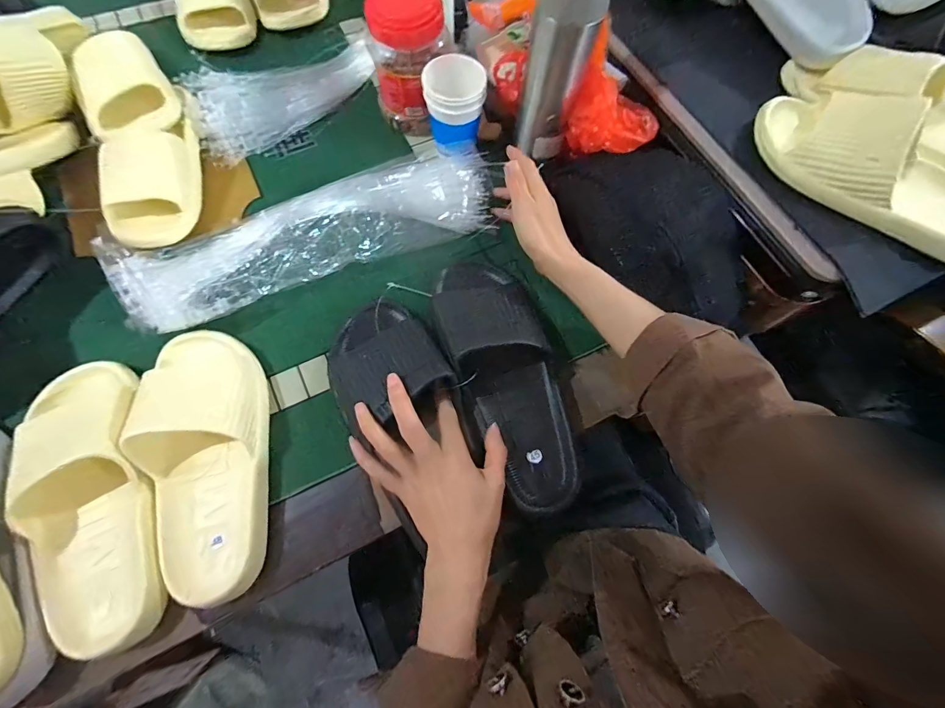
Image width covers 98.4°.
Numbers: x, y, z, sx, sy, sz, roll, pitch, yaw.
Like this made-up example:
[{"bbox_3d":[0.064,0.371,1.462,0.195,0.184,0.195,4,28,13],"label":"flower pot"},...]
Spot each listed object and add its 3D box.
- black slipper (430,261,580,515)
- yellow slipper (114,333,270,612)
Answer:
[{"bbox_3d":[0.037,0.020,0.409,0.098,0.058,0.261,-20,80,-8],"label":"black slipper"},{"bbox_3d":[-0.243,0.088,0.373,0.105,0.057,0.250,-18,72,-7],"label":"yellow slipper"}]

